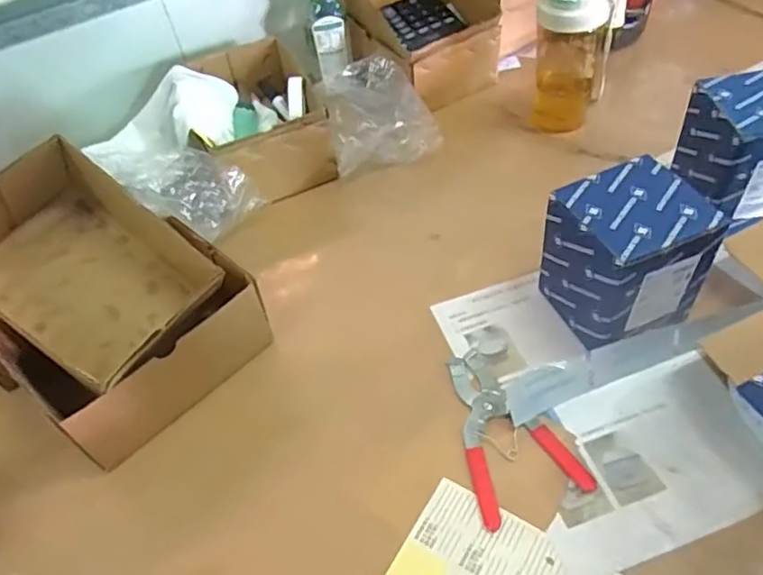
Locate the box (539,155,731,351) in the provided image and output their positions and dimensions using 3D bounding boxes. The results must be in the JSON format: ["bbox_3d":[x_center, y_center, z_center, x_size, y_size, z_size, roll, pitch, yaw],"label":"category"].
[{"bbox_3d":[0.219,-0.019,0.575,0.116,0.142,0.112,-22,50,-10],"label":"box"}]

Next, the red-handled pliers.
[{"bbox_3d":[0.102,0.120,0.549,0.095,0.014,0.162,-20,50,-9],"label":"red-handled pliers"}]

